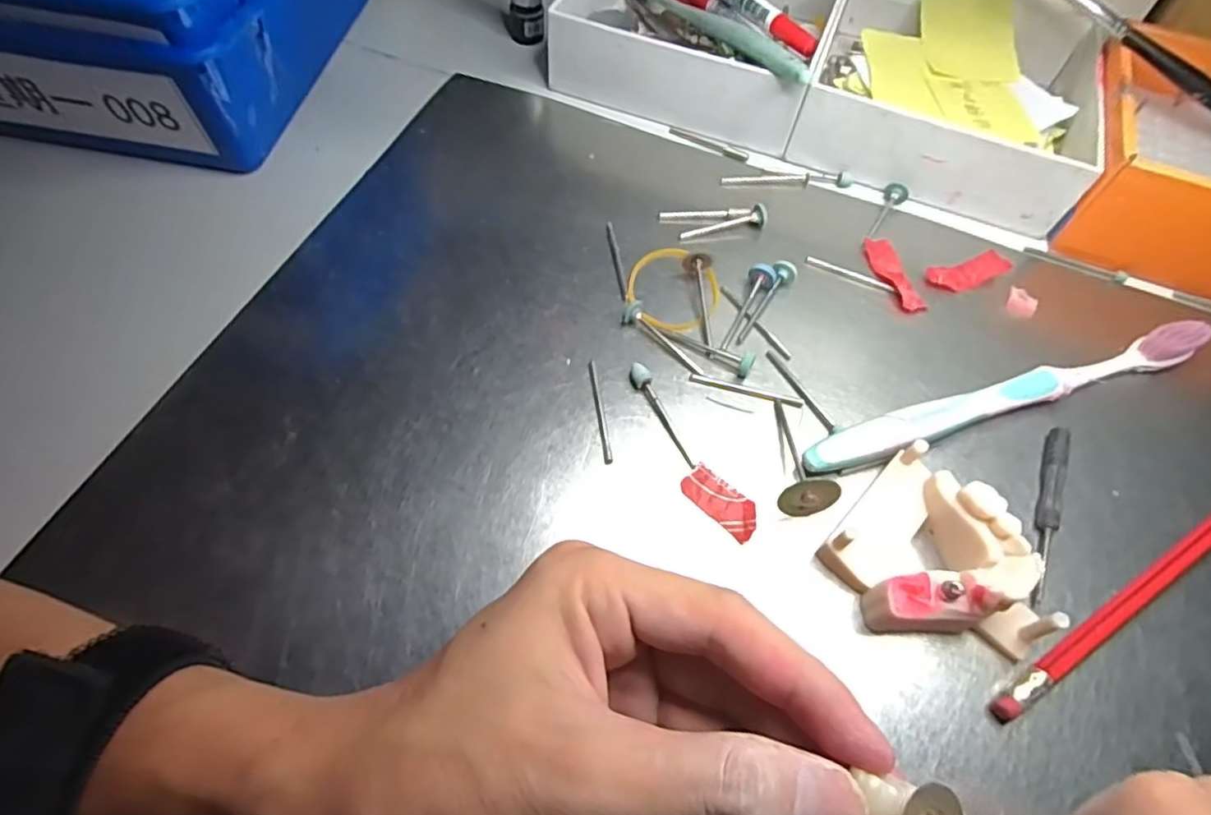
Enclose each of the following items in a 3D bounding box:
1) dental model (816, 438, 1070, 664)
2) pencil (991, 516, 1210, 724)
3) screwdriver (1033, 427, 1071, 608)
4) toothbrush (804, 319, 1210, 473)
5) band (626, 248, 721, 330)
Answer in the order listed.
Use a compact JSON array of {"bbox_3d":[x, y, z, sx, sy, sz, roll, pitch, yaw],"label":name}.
[{"bbox_3d":[0.105,0.051,0.205,0.050,0.030,0.067,-28,65,-19],"label":"dental model"},{"bbox_3d":[0.182,0.058,0.213,0.149,0.009,0.009,-27,65,-18],"label":"pencil"},{"bbox_3d":[0.159,0.037,0.230,0.009,0.009,0.069,24,61,10],"label":"screwdriver"},{"bbox_3d":[0.158,-0.005,0.247,0.182,0.017,0.015,-16,62,-12],"label":"toothbrush"},{"bbox_3d":[0.029,-0.052,0.273,0.039,0.005,0.045,14,61,7],"label":"band"}]

